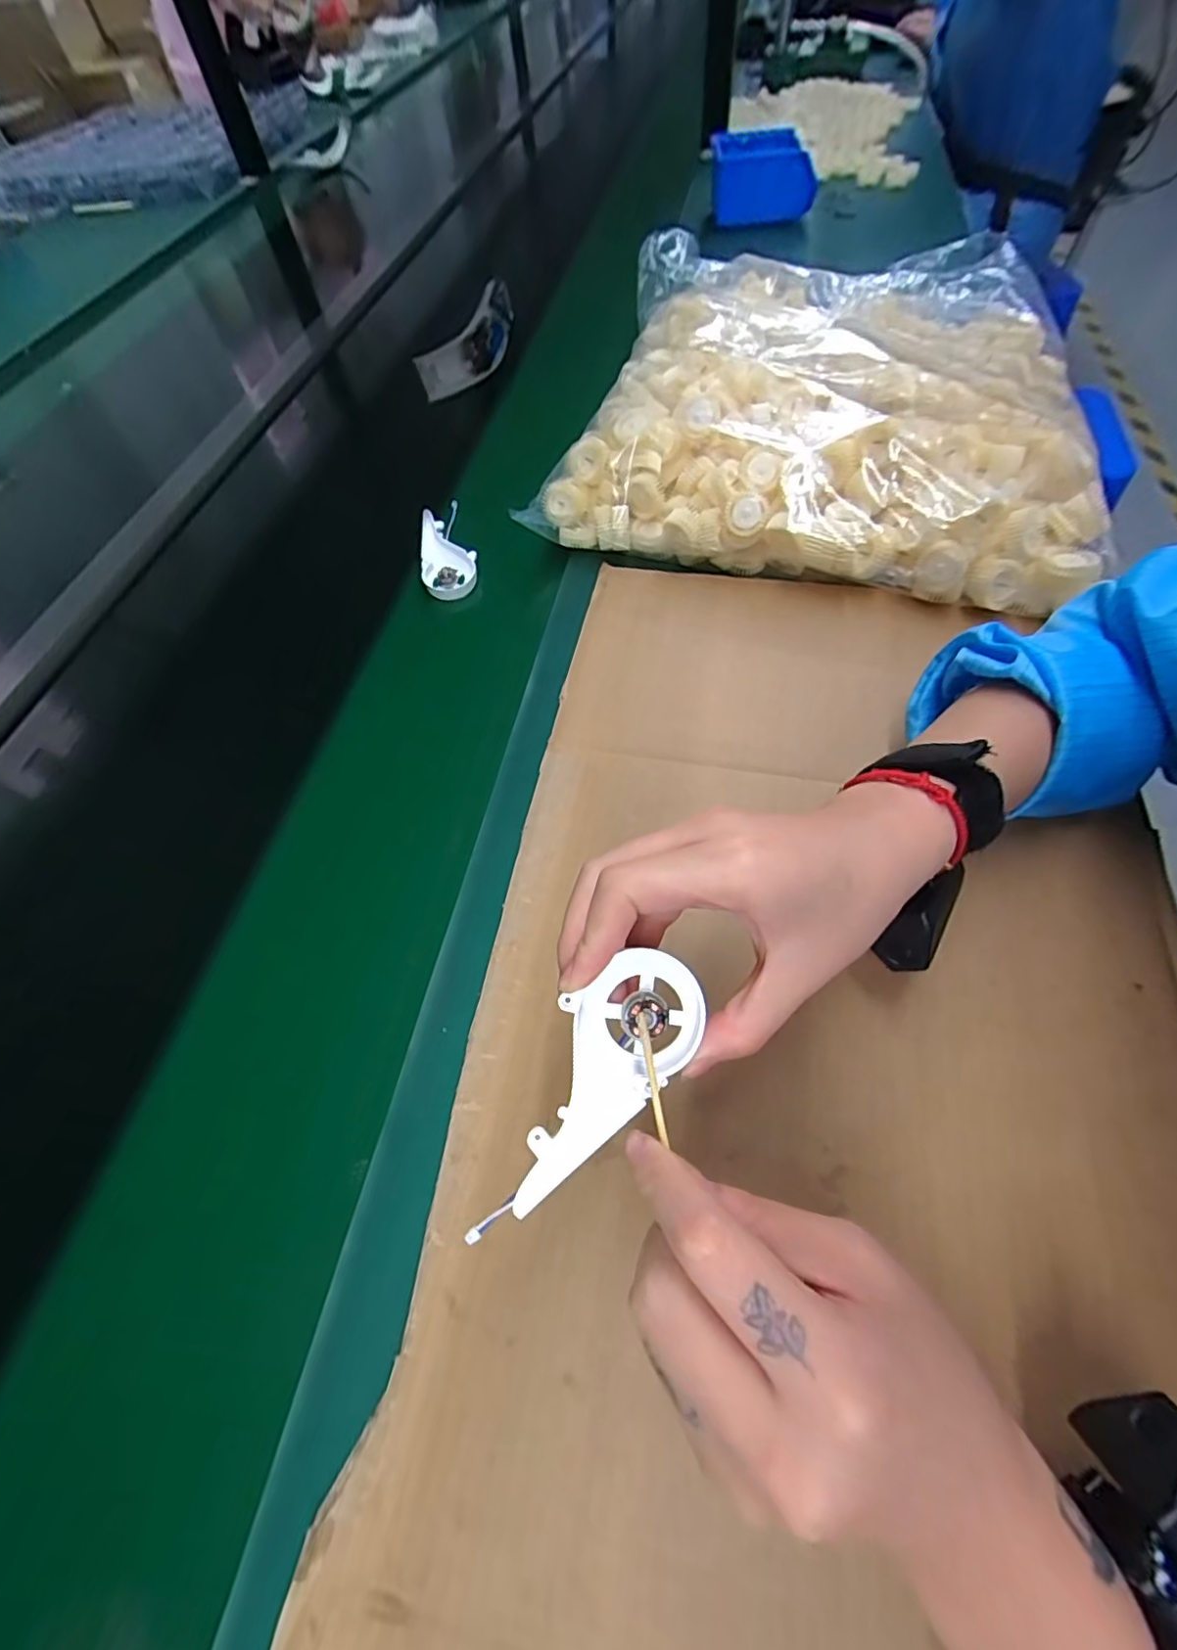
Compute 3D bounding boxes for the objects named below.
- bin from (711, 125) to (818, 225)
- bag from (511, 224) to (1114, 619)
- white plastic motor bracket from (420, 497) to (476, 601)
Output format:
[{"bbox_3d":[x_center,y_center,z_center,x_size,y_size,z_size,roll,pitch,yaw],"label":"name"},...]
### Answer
[{"bbox_3d":[0.227,-0.816,0.749,0.134,0.087,0.068,-12,60,-3],"label":"bin"},{"bbox_3d":[0.211,-0.400,0.526,0.406,0.081,0.480,14,62,11],"label":"bag"},{"bbox_3d":[-0.123,-0.234,0.510,0.045,0.030,0.081,-15,61,-5],"label":"white plastic motor bracket"}]

